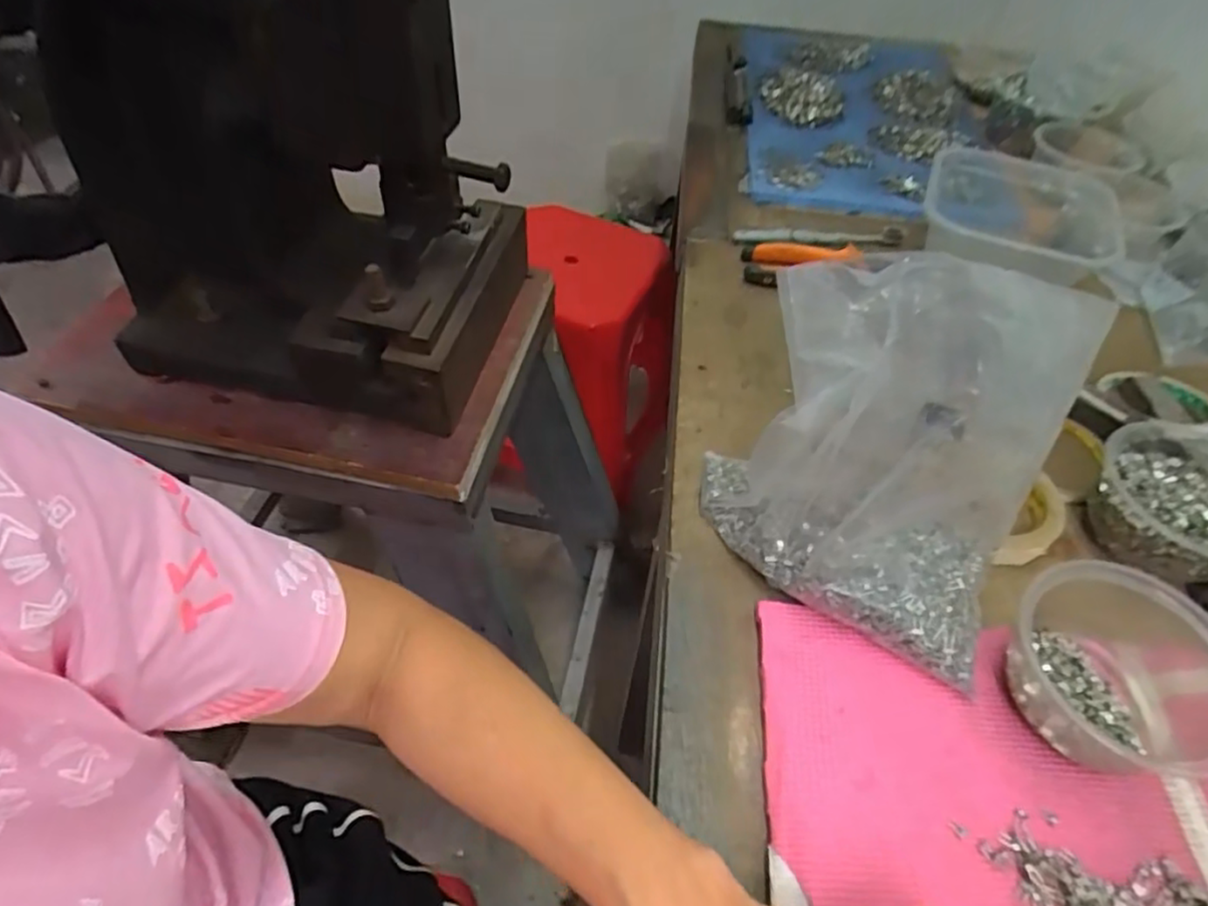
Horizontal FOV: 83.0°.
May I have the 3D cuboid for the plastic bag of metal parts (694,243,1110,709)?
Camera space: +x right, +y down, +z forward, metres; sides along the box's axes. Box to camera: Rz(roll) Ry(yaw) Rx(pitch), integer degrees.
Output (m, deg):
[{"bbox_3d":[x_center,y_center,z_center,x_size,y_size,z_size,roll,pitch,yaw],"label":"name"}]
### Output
[{"bbox_3d":[0.165,-0.011,0.407,0.190,0.195,0.155,25,53,19],"label":"plastic bag of metal parts"}]

